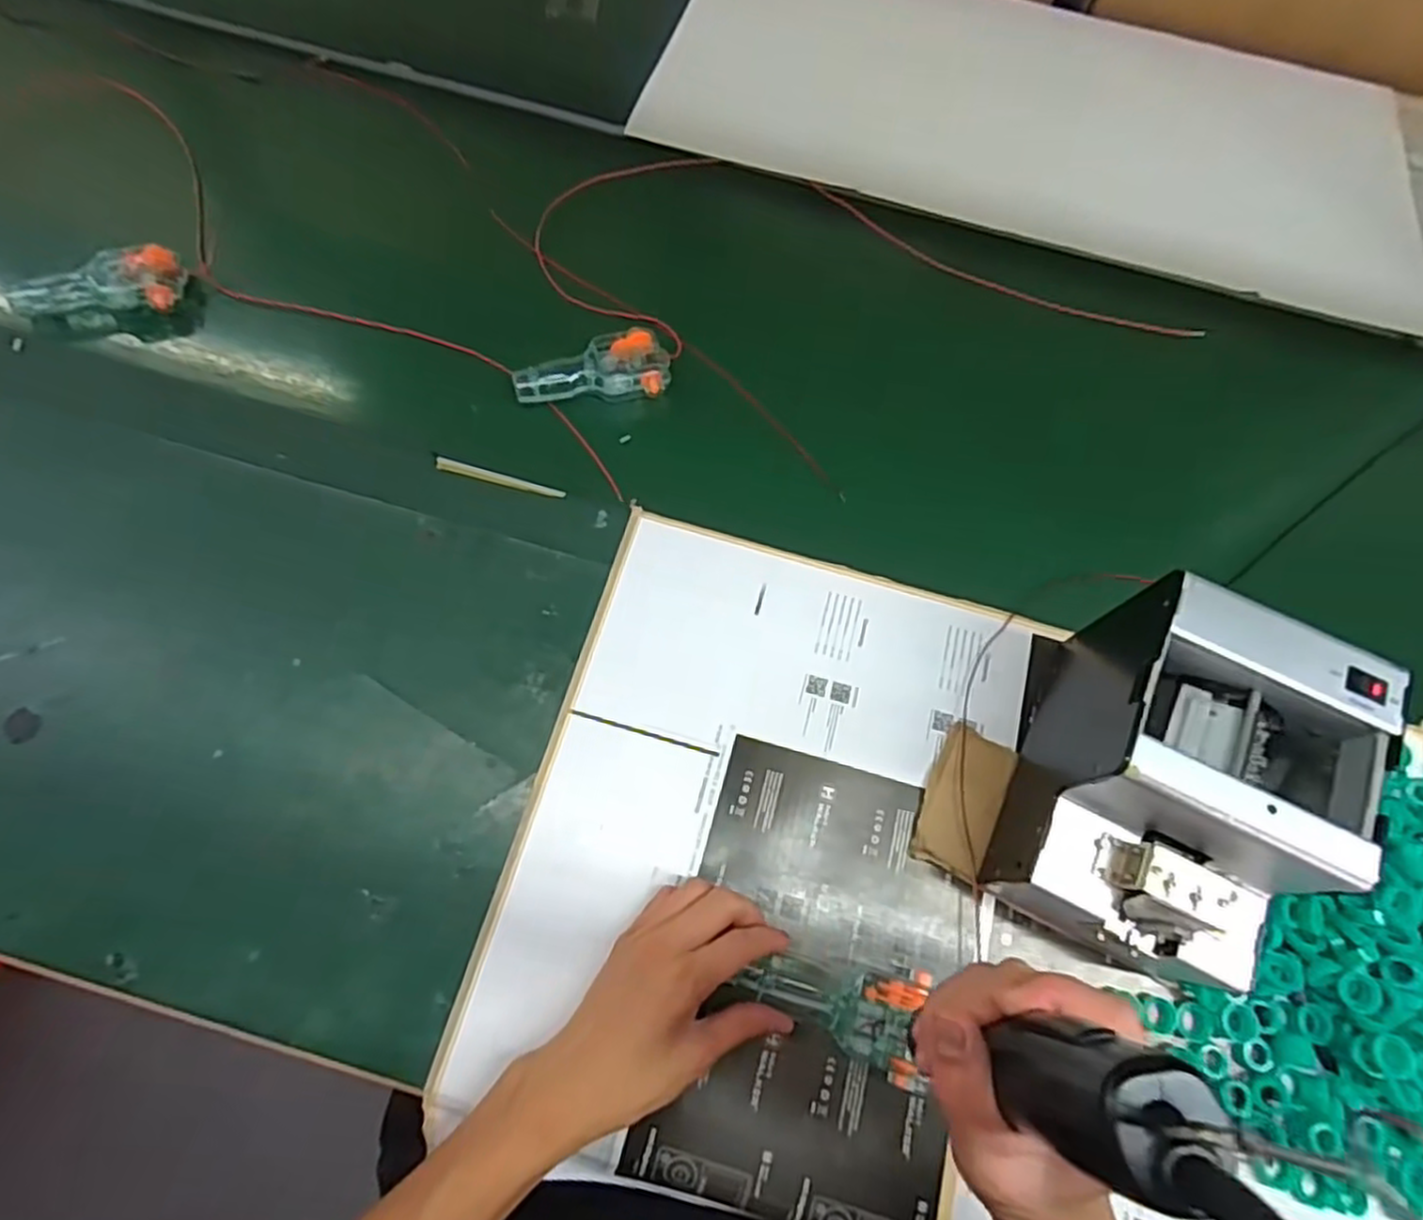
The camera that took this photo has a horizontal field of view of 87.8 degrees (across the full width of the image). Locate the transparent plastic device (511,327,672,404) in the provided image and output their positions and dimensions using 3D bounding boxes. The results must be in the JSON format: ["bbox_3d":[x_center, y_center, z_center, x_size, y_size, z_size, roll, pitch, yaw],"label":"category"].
[{"bbox_3d":[-0.098,-0.200,0.608,0.125,0.019,0.056,-8,69,-7],"label":"transparent plastic device"}]

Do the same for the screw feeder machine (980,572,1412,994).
[{"bbox_3d":[0.268,0.101,0.435,0.130,0.151,0.191,26,69,7],"label":"screw feeder machine"}]

